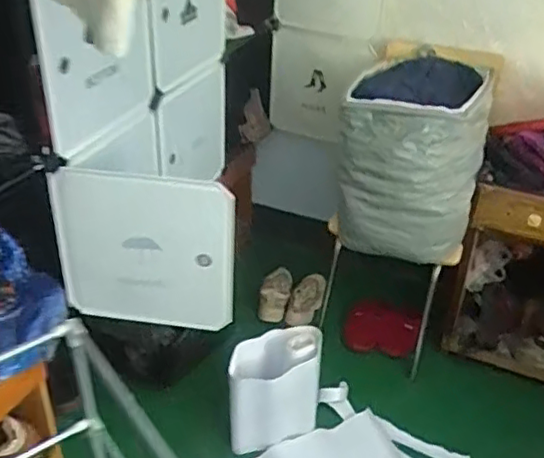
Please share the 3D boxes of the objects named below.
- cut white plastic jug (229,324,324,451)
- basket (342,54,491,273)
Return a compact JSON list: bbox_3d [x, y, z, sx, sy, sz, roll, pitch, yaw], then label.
[{"bbox_3d":[0.003,0.414,1.625,0.253,0.287,0.120,-8,34,-15],"label":"cut white plastic jug"},{"bbox_3d":[0.387,-0.196,1.769,0.370,0.466,0.468,10,34,14],"label":"basket"}]

